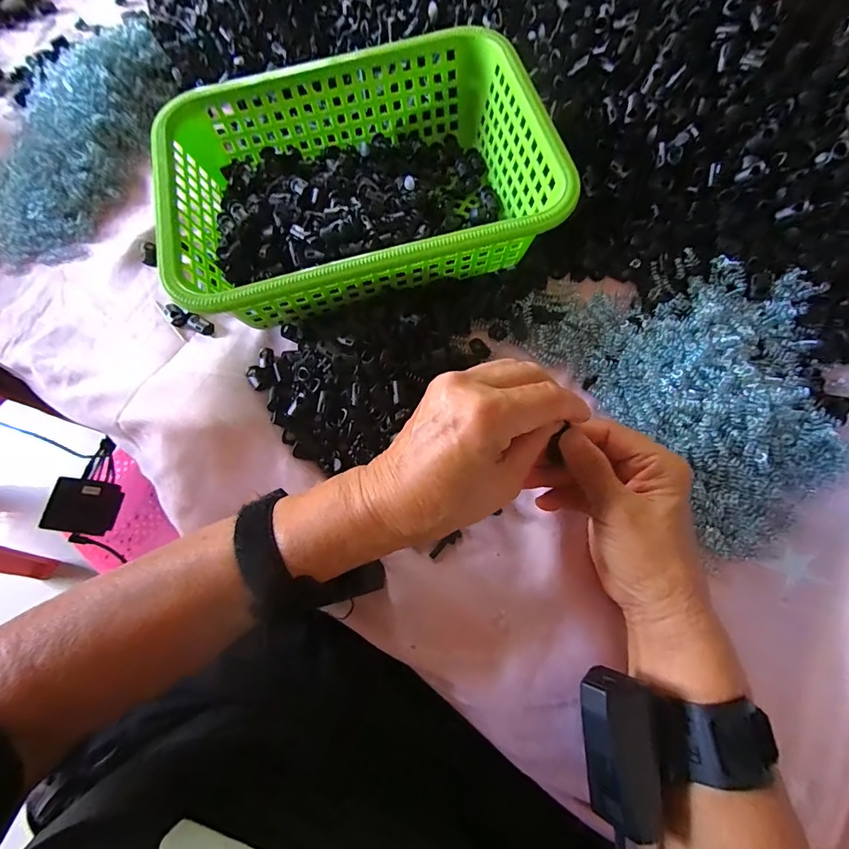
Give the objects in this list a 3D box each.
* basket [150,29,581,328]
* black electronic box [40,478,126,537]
[{"bbox_3d":[-0.053,-0.191,0.355,0.293,0.091,0.210,-14,71,-2],"label":"basket"},{"bbox_3d":[-0.503,0.122,0.624,0.018,0.084,0.076,0,73,50],"label":"black electronic box"}]

